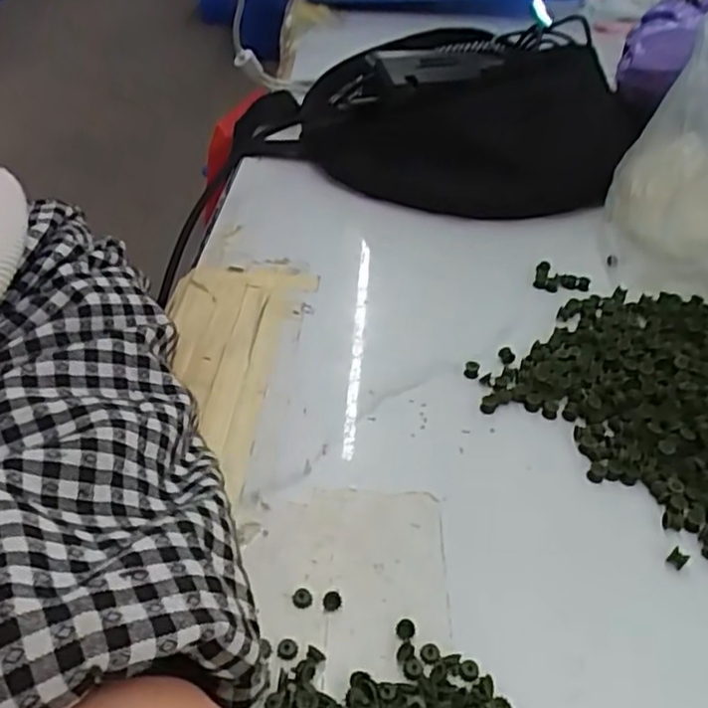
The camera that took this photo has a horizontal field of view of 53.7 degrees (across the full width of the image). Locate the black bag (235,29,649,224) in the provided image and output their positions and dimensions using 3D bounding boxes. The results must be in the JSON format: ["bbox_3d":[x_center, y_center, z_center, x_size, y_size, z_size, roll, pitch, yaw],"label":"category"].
[{"bbox_3d":[0.057,-0.190,0.525,0.250,0.084,0.192,8,42,5],"label":"black bag"}]

